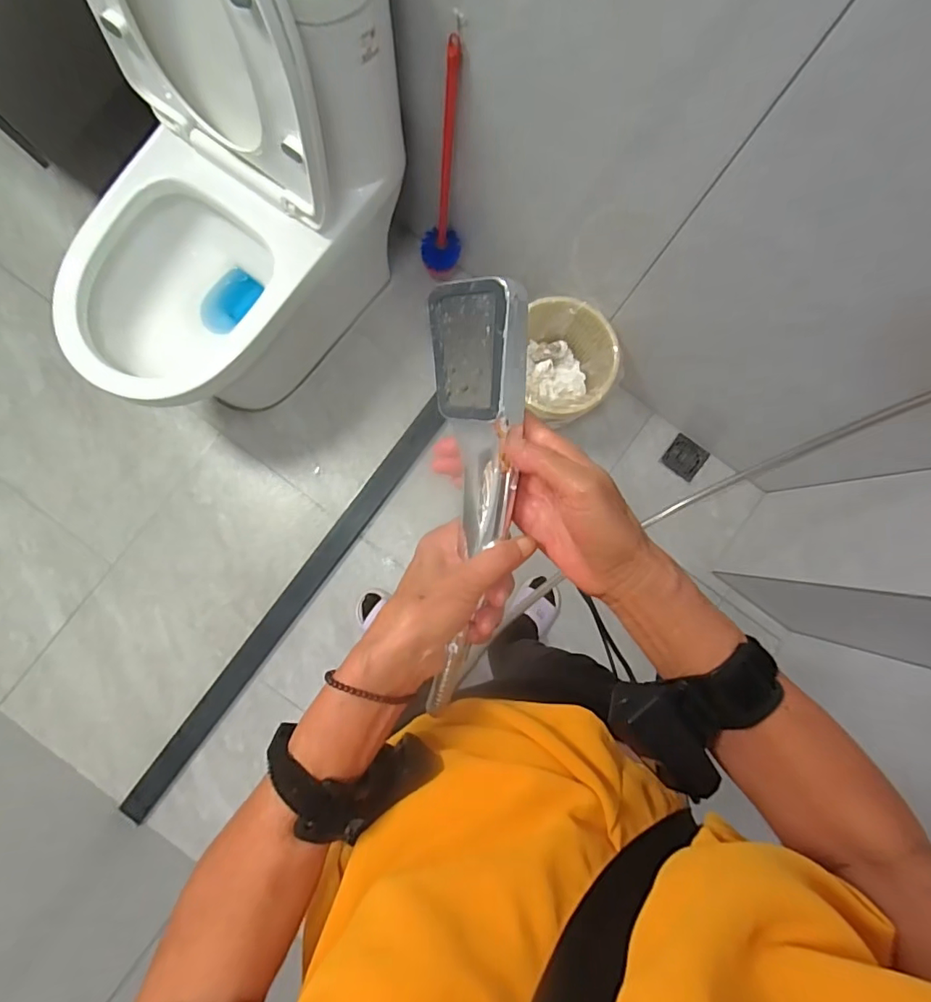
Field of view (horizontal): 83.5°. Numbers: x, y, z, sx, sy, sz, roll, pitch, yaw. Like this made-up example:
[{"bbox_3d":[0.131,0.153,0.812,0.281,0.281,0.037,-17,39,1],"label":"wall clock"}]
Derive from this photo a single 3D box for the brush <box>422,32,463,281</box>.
[{"bbox_3d":[-0.050,-0.591,0.991,0.085,0.527,0.069,-5,86,-3],"label":"brush"}]

